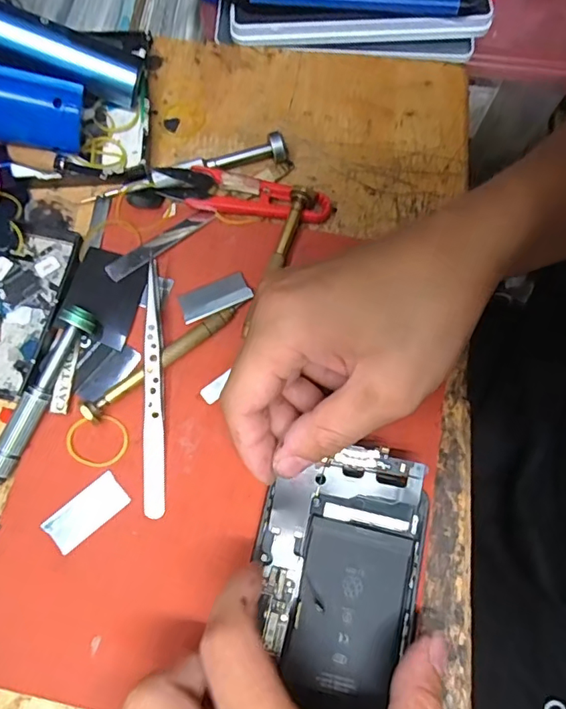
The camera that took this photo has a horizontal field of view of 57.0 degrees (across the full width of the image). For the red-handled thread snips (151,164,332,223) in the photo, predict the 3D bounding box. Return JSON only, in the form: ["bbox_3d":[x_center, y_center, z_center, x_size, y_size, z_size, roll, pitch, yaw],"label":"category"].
[{"bbox_3d":[-0.022,-0.093,0.303,0.099,0.014,0.025,7,72,1],"label":"red-handled thread snips"}]

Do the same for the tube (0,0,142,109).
[{"bbox_3d":[-0.156,-0.178,0.289,0.148,0.025,0.022,12,71,-18],"label":"tube"}]

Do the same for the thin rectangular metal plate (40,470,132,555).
[{"bbox_3d":[-0.095,0.076,0.252,0.039,0.004,0.019,-39,77,-12],"label":"thin rectangular metal plate"}]

